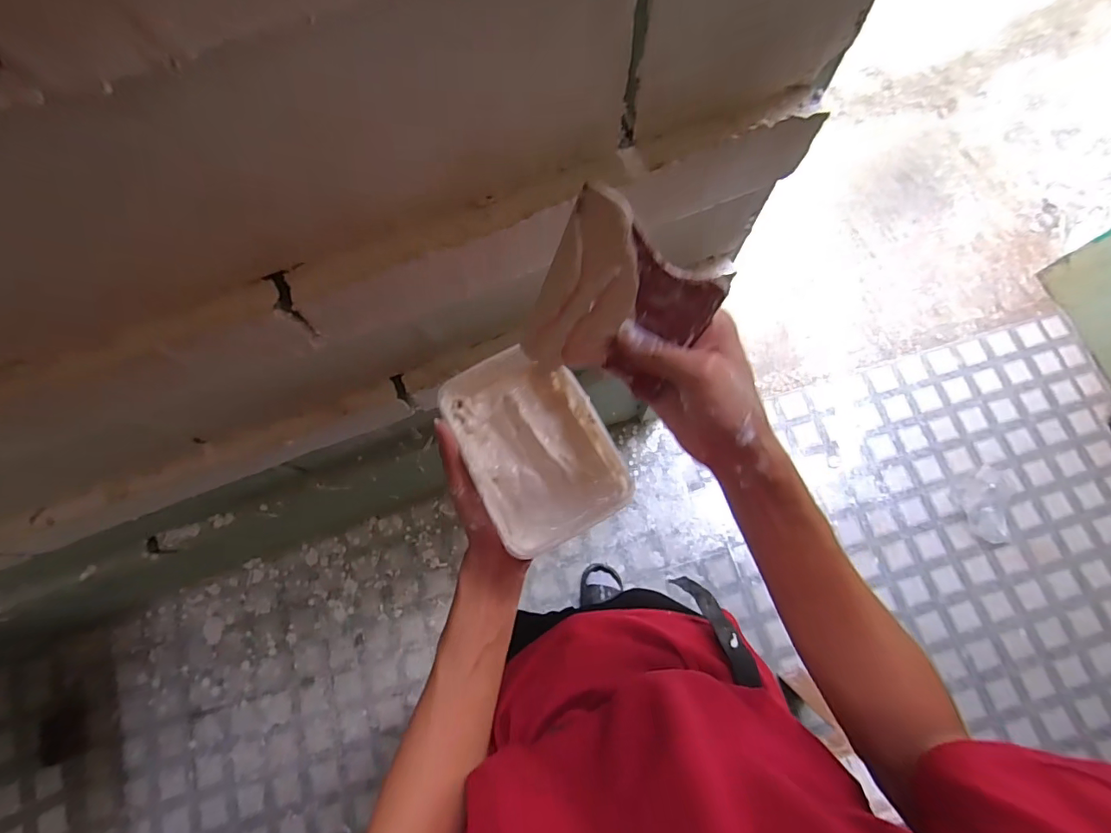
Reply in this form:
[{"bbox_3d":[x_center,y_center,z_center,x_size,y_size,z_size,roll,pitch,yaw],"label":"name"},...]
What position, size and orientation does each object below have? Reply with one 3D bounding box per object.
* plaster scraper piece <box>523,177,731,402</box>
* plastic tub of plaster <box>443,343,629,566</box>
[{"bbox_3d":[0.041,-0.069,0.318,0.103,0.119,0.011,27,38,-2],"label":"plaster scraper piece"},{"bbox_3d":[-0.018,0.022,0.421,0.113,0.052,0.168,-28,80,-4],"label":"plastic tub of plaster"}]

